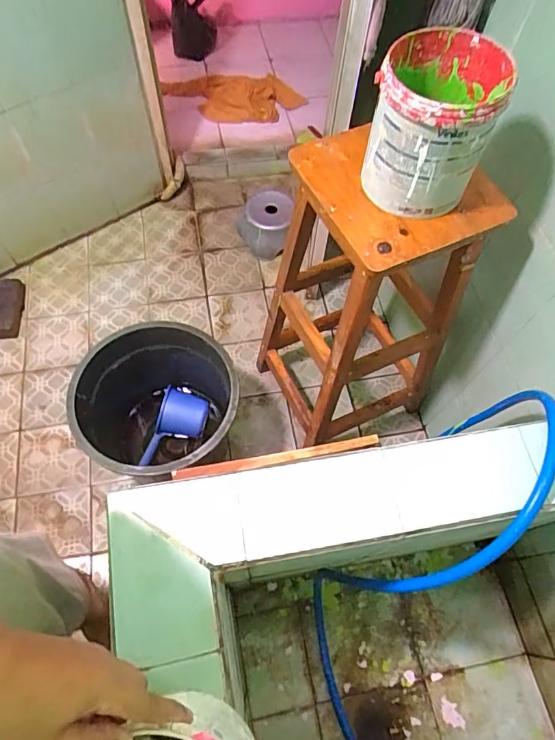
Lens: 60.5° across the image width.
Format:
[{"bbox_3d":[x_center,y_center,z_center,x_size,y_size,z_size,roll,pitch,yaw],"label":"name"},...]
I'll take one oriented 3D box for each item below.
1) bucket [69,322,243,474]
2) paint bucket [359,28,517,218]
[{"bbox_3d":[-0.309,0.117,1.307,0.386,0.401,0.379,1,63,-2],"label":"bucket"},{"bbox_3d":[0.236,-0.385,0.741,0.174,0.181,0.223,18,64,6],"label":"paint bucket"}]

